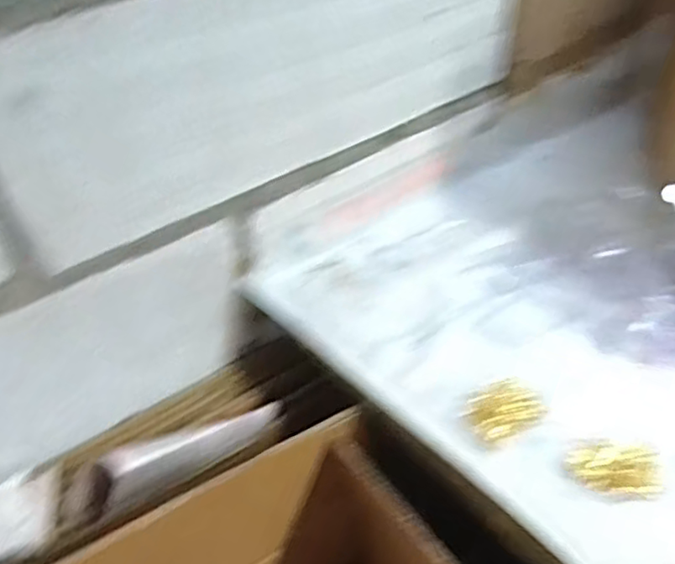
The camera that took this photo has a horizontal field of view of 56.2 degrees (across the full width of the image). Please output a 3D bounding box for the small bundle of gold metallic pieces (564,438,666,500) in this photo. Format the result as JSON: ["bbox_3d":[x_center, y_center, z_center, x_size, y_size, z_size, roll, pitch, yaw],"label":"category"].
[{"bbox_3d":[0.219,0.147,0.498,0.073,0.006,0.048,-3,41,2],"label":"small bundle of gold metallic pieces"}]

